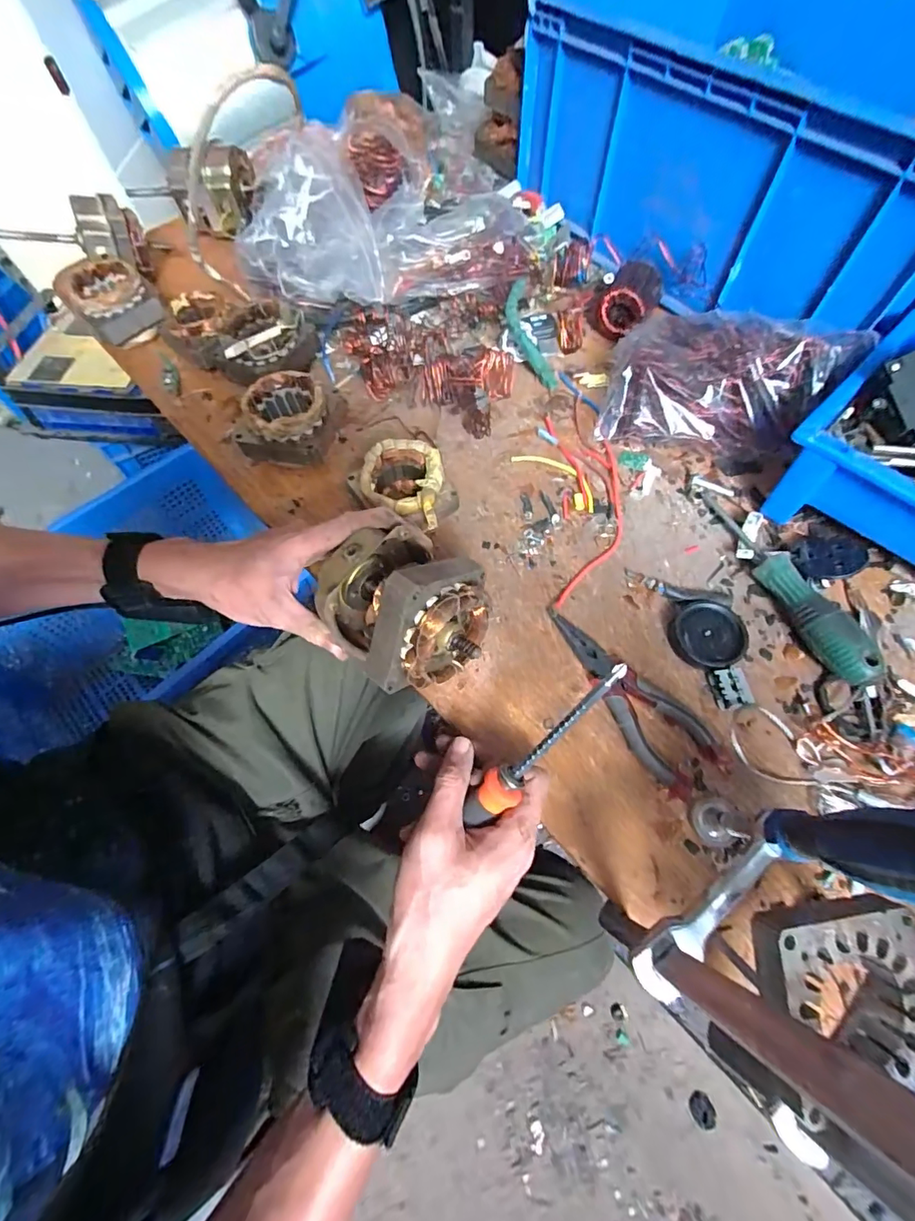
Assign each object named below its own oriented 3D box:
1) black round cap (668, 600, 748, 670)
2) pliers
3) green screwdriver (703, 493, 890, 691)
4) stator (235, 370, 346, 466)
[{"bbox_3d":[0.192,0.020,0.367,0.054,0.014,0.052,0,64,0],"label":"black round cap"},{"bbox_3d":[0.122,0.059,0.348,0.048,0.019,0.154,-32,68,-15],"label":"pliers"},{"bbox_3d":[0.252,-0.028,0.375,0.026,0.038,0.189,-17,65,-8],"label":"green screwdriver"},{"bbox_3d":[-0.157,-0.172,0.447,0.086,0.061,0.083,2,64,1],"label":"stator"}]

